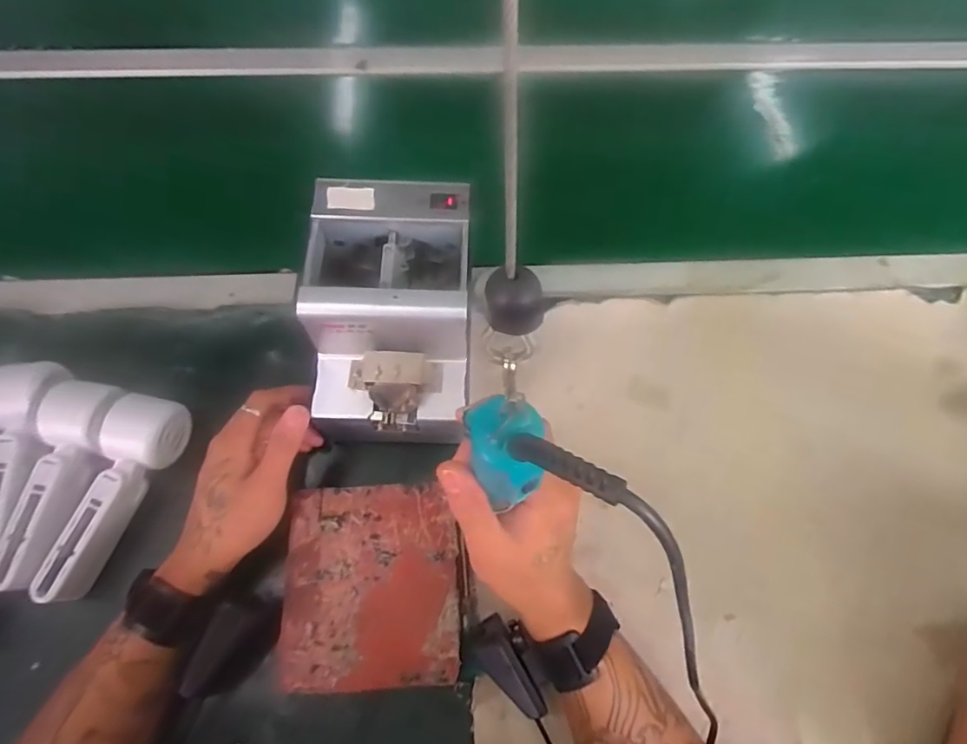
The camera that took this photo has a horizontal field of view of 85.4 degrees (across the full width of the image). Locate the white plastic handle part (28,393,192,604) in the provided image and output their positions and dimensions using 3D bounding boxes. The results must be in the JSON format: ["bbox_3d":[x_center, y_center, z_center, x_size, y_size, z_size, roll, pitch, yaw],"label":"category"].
[{"bbox_3d":[-0.300,0.100,0.426,0.052,0.054,0.165,12,67,4],"label":"white plastic handle part"}]

